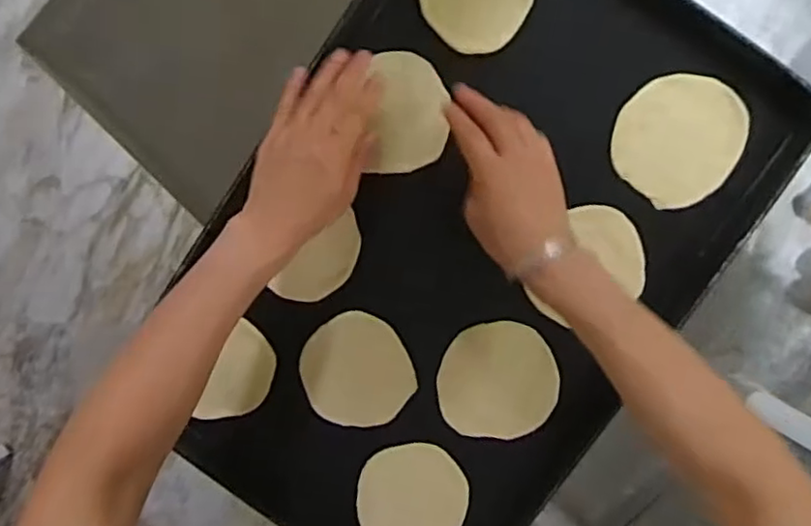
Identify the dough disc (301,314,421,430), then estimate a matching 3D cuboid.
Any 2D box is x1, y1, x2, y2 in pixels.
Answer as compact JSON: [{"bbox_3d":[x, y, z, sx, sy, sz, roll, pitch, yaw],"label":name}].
[{"bbox_3d":[-0.047,0.105,0.631,0.099,0.013,0.109,-20,93,6],"label":"dough disc"}]

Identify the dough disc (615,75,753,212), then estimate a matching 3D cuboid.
[{"bbox_3d":[0.248,-0.113,0.591,0.107,0.006,0.113,0,95,4],"label":"dough disc"}]

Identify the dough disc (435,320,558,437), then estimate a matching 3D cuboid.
[{"bbox_3d":[0.089,0.113,0.625,0.109,0.006,0.110,3,95,4],"label":"dough disc"}]

